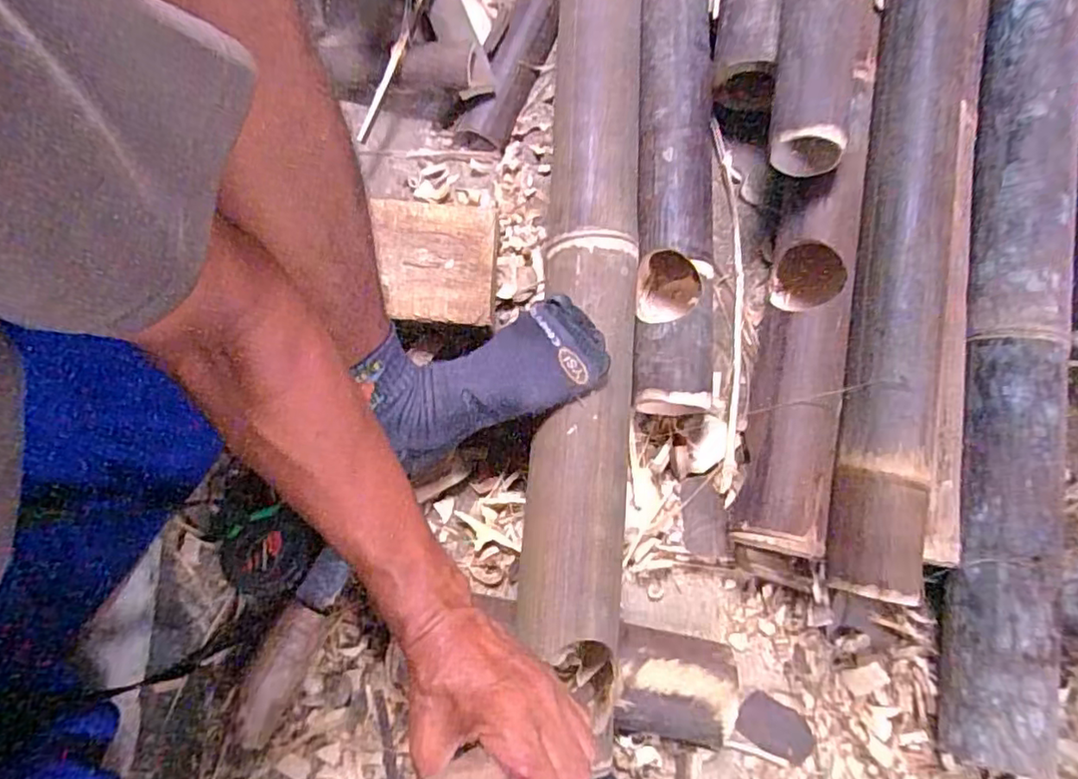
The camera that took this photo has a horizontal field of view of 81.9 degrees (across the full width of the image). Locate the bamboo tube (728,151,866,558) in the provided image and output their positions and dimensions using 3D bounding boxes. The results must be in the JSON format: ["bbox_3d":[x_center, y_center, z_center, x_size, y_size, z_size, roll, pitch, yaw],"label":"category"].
[{"bbox_3d":[0.223,-0.033,0.540,0.063,0.066,0.344,9,79,3],"label":"bamboo tube"}]

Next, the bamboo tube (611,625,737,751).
[{"bbox_3d":[0.109,0.249,0.515,0.094,0.051,0.086,10,79,3],"label":"bamboo tube"}]

